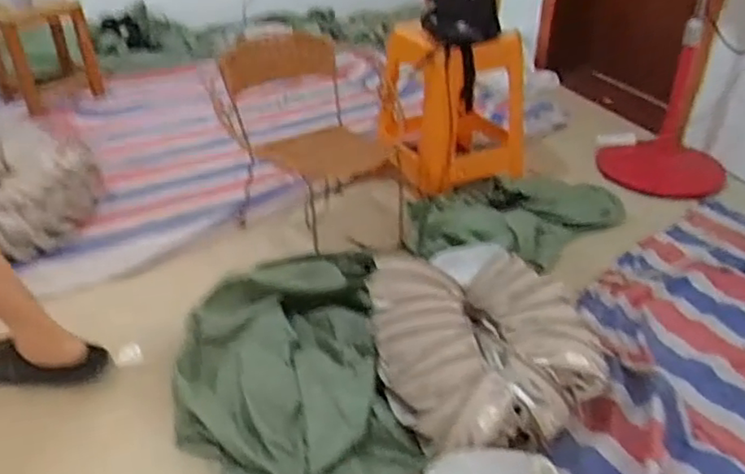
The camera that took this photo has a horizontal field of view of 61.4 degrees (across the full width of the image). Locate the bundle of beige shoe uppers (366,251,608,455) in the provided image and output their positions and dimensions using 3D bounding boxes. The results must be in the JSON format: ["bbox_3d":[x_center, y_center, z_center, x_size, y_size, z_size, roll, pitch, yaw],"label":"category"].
[{"bbox_3d":[0.225,0.213,1.229,0.425,0.141,0.439,0,33,0],"label":"bundle of beige shoe uppers"}]

